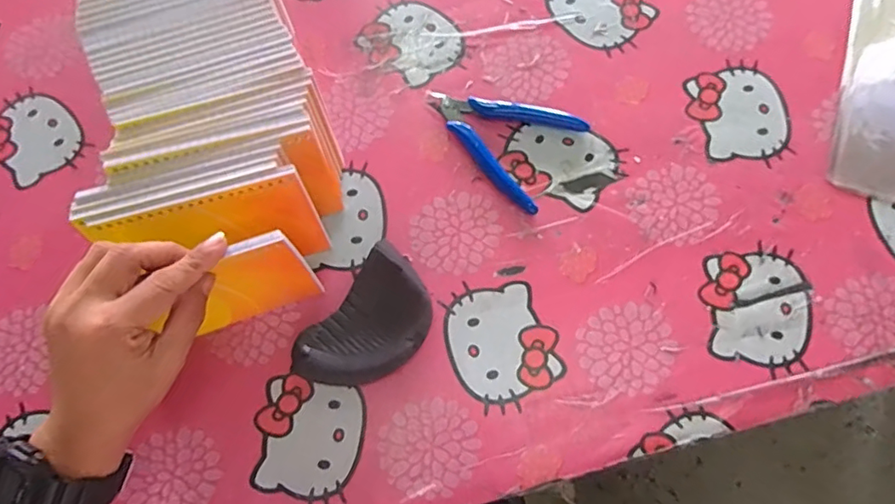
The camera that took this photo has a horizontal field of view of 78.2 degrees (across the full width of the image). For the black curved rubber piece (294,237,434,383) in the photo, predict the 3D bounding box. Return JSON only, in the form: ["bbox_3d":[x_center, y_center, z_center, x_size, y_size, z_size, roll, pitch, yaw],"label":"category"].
[{"bbox_3d":[-0.052,0.053,0.378,0.066,0.026,0.101,38,78,12],"label":"black curved rubber piece"}]

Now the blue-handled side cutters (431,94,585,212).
[{"bbox_3d":[0.041,-0.095,0.424,0.118,0.005,0.081,37,78,12],"label":"blue-handled side cutters"}]

